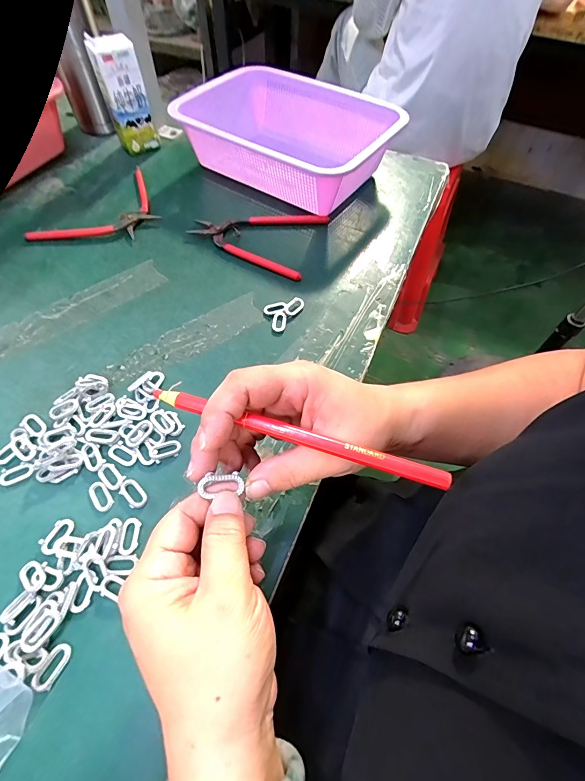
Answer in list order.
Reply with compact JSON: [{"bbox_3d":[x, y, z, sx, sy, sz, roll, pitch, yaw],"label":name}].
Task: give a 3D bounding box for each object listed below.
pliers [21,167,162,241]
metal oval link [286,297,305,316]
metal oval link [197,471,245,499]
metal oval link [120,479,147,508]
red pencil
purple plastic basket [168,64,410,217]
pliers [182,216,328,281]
[{"bbox_3d":[-0.224,-0.216,0.464,0.098,0.010,0.171,34,64,19],"label":"pliers"},{"bbox_3d":[0.002,-0.087,0.387,0.014,0.005,0.023,37,65,20],"label":"metal oval link"},{"bbox_3d":[-0.038,0.051,0.205,0.023,0.004,0.012,-4,58,-15],"label":"metal oval link"},{"bbox_3d":[-0.122,0.078,0.286,0.014,0.004,0.025,-39,66,-22],"label":"metal oval link"},{"bbox_3d":[0.002,0.023,0.200,0.159,0.008,0.012,16,59,9],"label":"red pencil"},{"bbox_3d":[-0.002,-0.325,0.497,0.238,0.080,0.192,35,64,19],"label":"purple plastic basket"},{"bbox_3d":[-0.033,-0.195,0.455,0.151,0.012,0.111,27,62,15],"label":"pliers"}]

